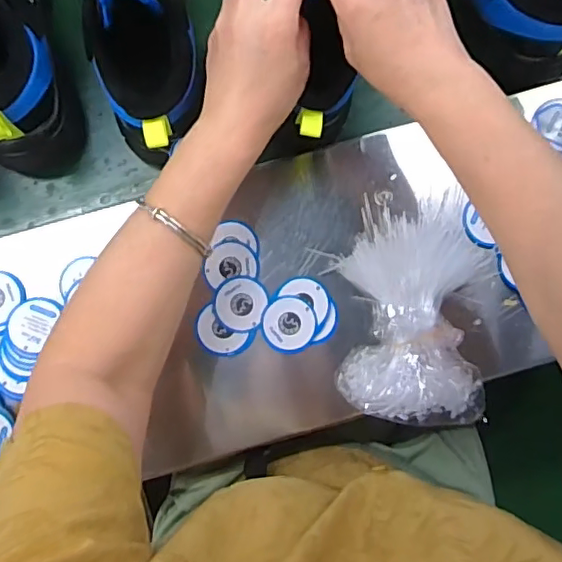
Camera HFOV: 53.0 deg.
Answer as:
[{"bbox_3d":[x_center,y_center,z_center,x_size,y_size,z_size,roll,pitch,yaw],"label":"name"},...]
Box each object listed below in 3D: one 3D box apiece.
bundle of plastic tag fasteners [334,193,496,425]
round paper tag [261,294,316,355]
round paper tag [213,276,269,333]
[{"bbox_3d":[0.116,0.023,0.479,0.117,0.040,0.186,6,89,-2],"label":"bundle of plastic tag fasteners"},{"bbox_3d":[0.008,0.038,0.489,0.046,0.004,0.049,-3,89,-2],"label":"round paper tag"},{"bbox_3d":[-0.035,0.020,0.489,0.045,0.004,0.047,-5,85,-2],"label":"round paper tag"}]

